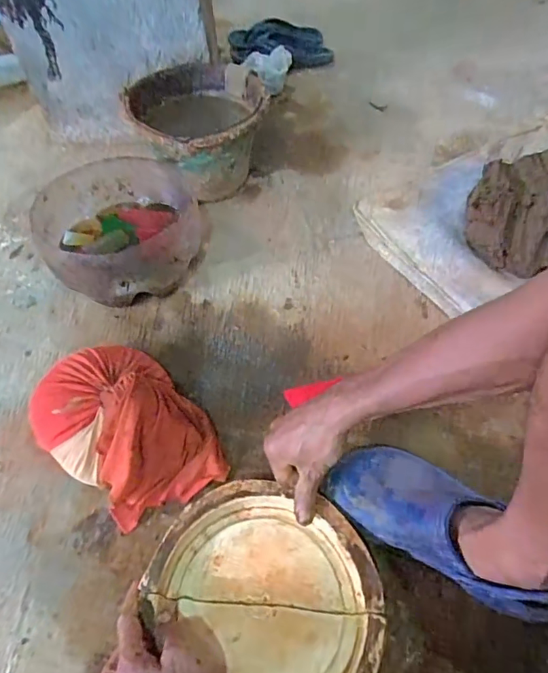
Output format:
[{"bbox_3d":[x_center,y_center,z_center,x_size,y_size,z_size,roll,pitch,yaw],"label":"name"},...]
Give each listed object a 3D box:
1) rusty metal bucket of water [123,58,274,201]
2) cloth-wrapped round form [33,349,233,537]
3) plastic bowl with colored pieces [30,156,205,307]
[{"bbox_3d":[-0.142,-0.390,0.894,0.233,0.164,0.287,-9,55,-8],"label":"rusty metal bucket of water"},{"bbox_3d":[-0.189,0.104,0.580,0.174,0.099,0.212,-38,63,-25],"label":"cloth-wrapped round form"},{"bbox_3d":[-0.248,-0.170,0.765,0.243,0.117,0.259,1,54,-1],"label":"plastic bowl with colored pieces"}]

